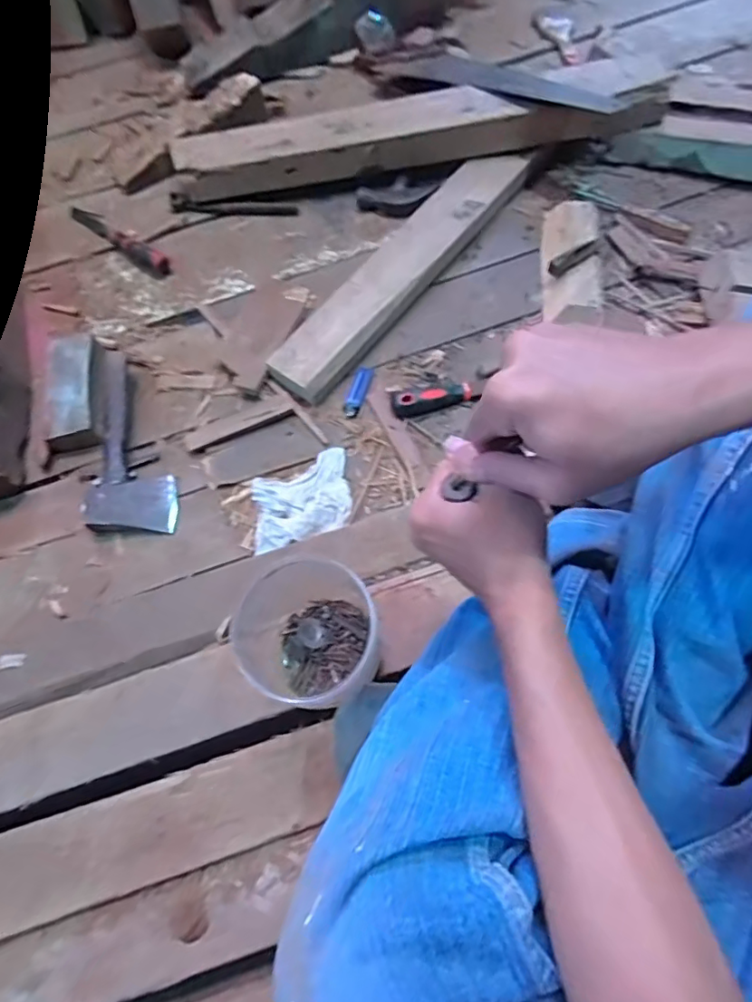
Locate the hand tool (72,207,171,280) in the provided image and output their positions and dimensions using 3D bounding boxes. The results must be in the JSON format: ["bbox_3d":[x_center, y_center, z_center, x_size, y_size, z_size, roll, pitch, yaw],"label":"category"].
[{"bbox_3d":[-0.428,-0.436,0.879,0.253,0.027,0.038,37,74,18],"label":"hand tool"}]

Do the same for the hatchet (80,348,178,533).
[{"bbox_3d":[-0.316,-0.083,0.722,0.112,0.025,0.266,3,66,-14],"label":"hatchet"}]

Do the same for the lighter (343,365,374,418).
[{"bbox_3d":[-0.027,-0.152,0.740,0.027,0.011,0.083,14,68,11],"label":"lighter"}]

